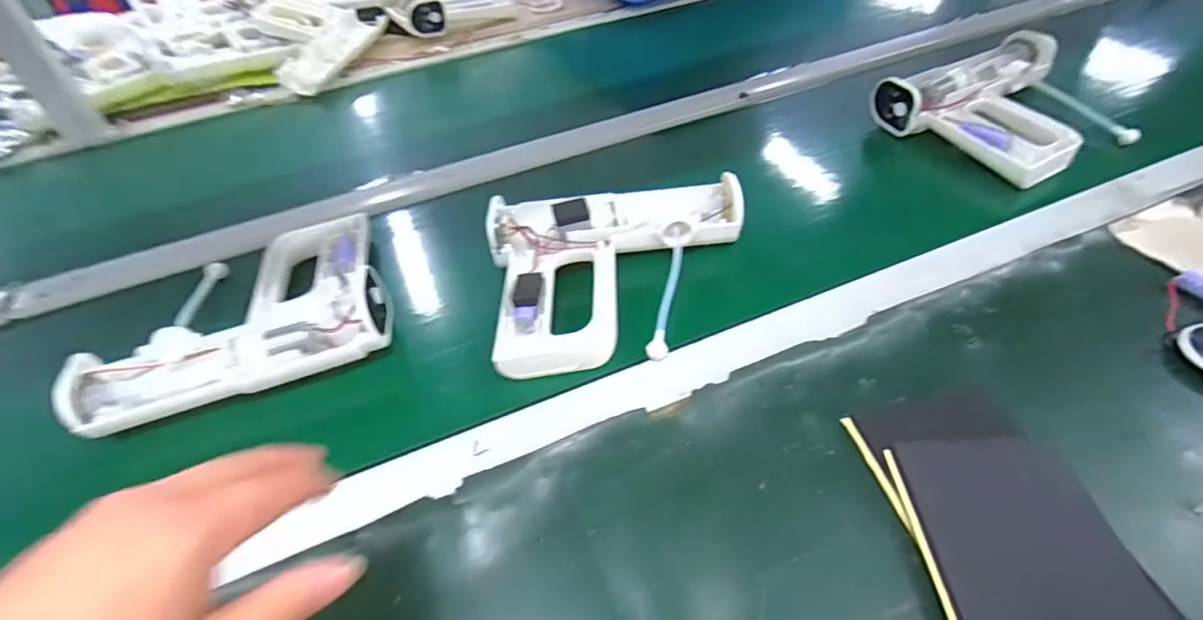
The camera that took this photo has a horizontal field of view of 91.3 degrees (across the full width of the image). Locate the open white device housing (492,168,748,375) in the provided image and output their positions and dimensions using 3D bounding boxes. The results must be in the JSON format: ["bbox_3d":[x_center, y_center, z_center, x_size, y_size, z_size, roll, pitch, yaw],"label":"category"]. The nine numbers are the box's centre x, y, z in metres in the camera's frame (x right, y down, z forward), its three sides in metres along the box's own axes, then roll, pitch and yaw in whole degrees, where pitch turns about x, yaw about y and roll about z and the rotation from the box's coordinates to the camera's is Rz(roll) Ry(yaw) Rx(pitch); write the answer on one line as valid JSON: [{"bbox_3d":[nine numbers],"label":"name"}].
[{"bbox_3d":[0.018,-0.040,0.471,0.206,0.033,0.175,-9,44,-1],"label":"open white device housing"}]

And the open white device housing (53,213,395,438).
[{"bbox_3d":[-0.287,-0.008,0.470,0.213,0.047,0.174,-19,46,-12],"label":"open white device housing"}]

